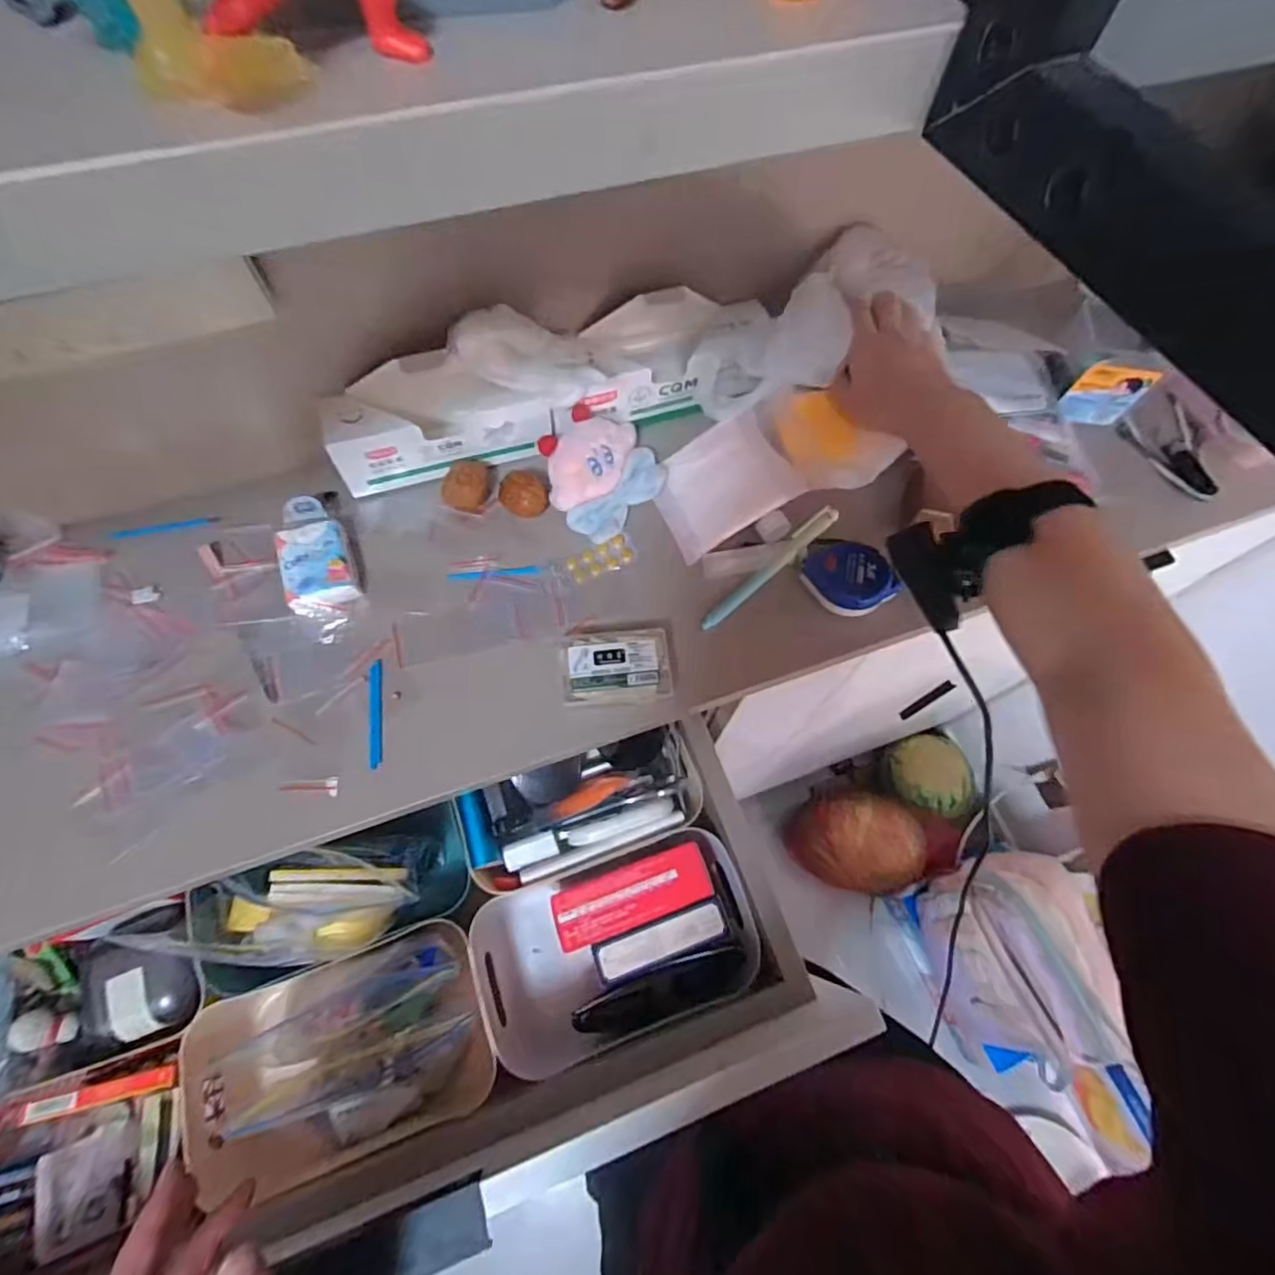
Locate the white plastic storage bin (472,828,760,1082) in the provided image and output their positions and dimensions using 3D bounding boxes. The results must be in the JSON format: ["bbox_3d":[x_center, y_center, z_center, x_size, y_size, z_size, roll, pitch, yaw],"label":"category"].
[{"bbox_3d":[-0.018,0.253,0.493,0.218,0.090,0.131,-18,68,-9],"label":"white plastic storage bin"}]

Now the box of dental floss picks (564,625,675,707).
[{"bbox_3d":[-0.014,0.023,0.440,0.075,0.025,0.051,-4,66,-5],"label":"box of dental floss picks"}]

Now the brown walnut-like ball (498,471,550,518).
[{"bbox_3d":[-0.092,-0.113,0.493,0.037,0.035,0.031,-18,68,-11],"label":"brown walnut-like ball"}]

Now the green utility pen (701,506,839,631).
[{"bbox_3d":[0.102,-0.053,0.470,0.136,0.011,0.015,-42,73,-4],"label":"green utility pen"}]

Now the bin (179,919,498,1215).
[{"bbox_3d":[-0.225,0.321,0.458,0.216,0.082,0.138,-19,68,-10],"label":"bin"}]

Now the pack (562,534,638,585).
[{"bbox_3d":[-0.029,-0.063,0.485,0.058,0.004,0.029,-23,69,-13],"label":"pack"}]

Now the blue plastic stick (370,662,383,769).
[{"bbox_3d":[-0.187,0.053,0.429,0.009,0.004,0.079,-8,66,-7],"label":"blue plastic stick"}]

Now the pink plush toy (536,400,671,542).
[{"bbox_3d":[-0.032,-0.136,0.496,0.089,0.043,0.093,1,66,-2],"label":"pink plush toy"}]

